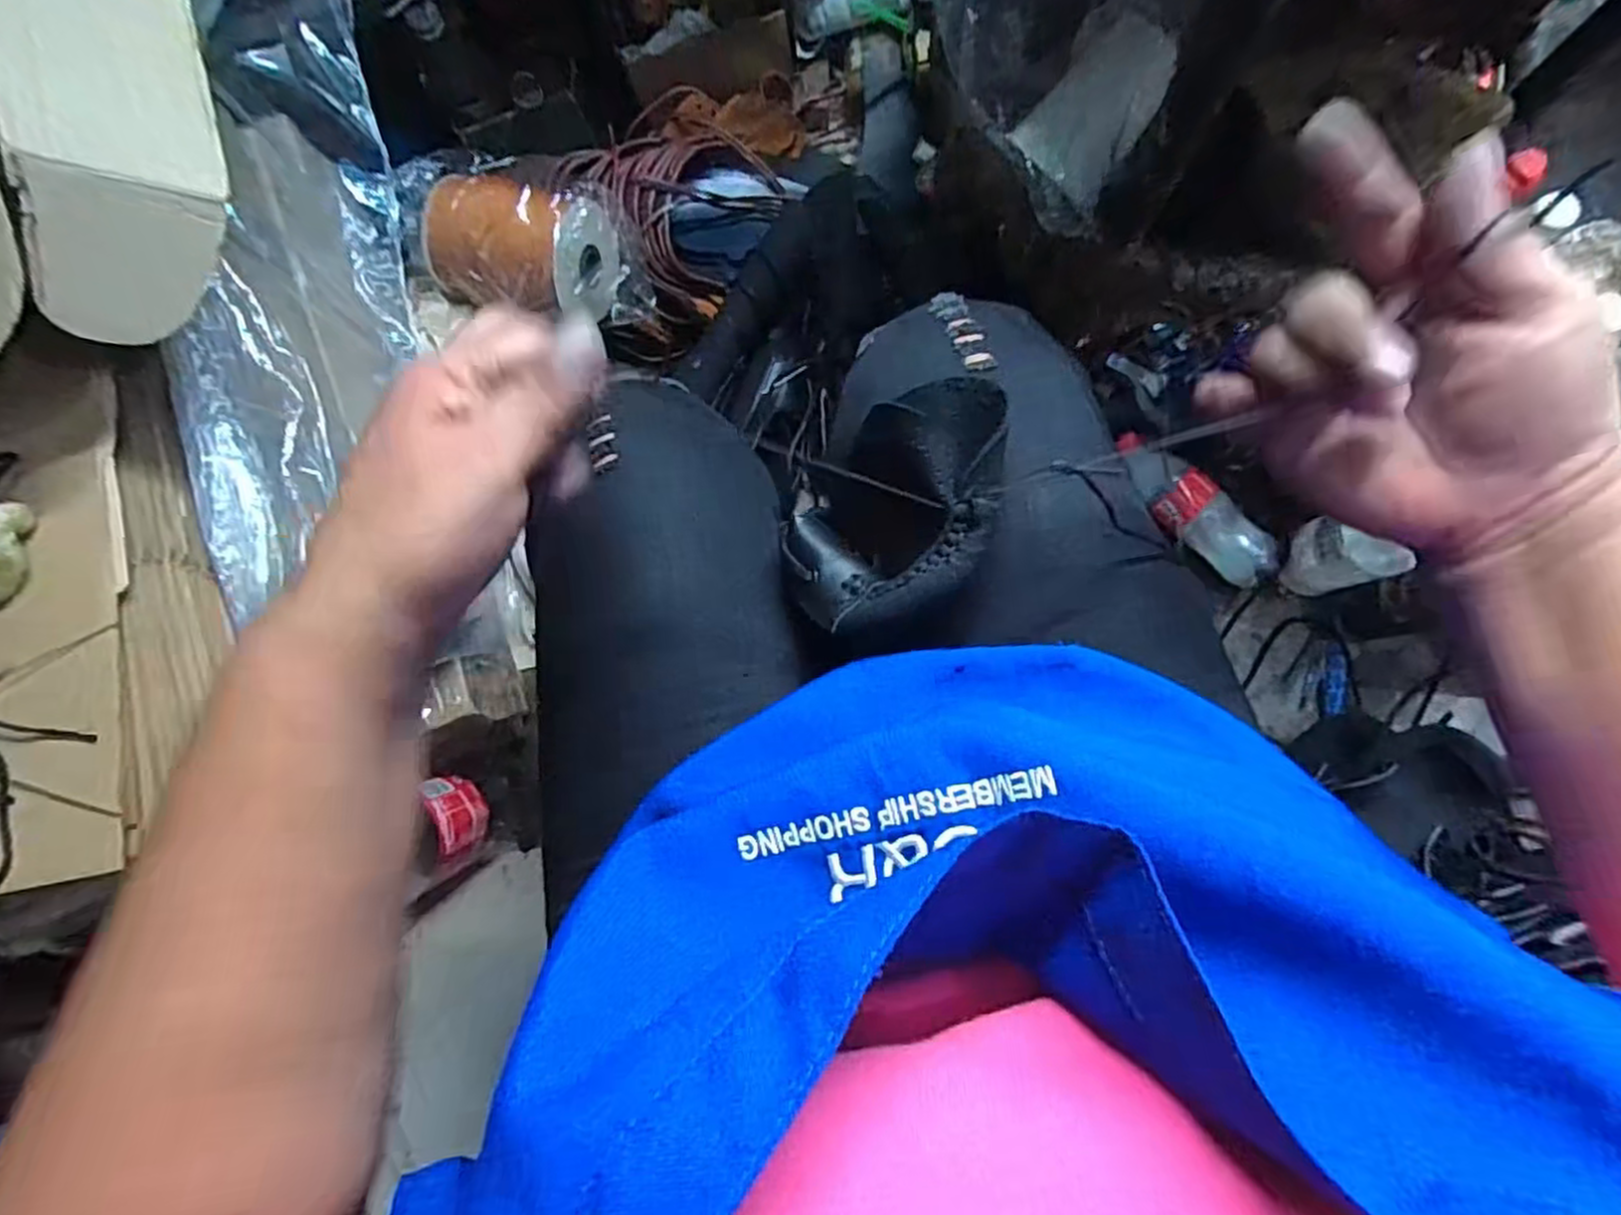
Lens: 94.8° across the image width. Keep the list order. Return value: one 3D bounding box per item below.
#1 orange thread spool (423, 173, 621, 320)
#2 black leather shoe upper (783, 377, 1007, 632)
[{"bbox_3d":[-0.260,-0.316,0.672,0.162,0.097,0.098,19,85,6],"label":"orange thread spool"},{"bbox_3d":[0.039,-0.042,0.316,0.079,0.057,0.115,41,88,8],"label":"black leather shoe upper"}]

